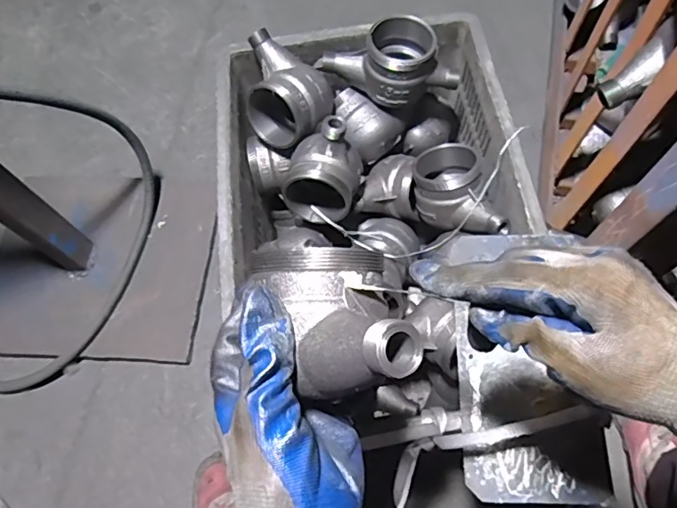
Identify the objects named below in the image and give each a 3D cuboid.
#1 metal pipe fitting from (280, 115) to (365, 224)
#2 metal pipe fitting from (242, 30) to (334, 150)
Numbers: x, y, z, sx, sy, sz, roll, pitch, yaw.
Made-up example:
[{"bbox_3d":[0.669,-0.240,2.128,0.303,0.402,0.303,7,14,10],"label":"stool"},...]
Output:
[{"bbox_3d":[-0.018,-0.092,0.587,0.081,0.093,0.084,-2,68,4],"label":"metal pipe fitting"},{"bbox_3d":[-0.068,-0.187,0.621,0.113,0.077,0.090,34,74,17],"label":"metal pipe fitting"}]

